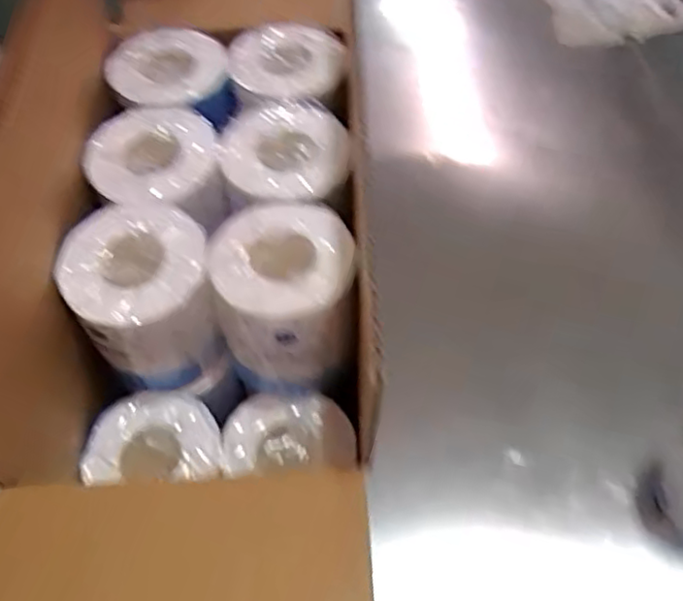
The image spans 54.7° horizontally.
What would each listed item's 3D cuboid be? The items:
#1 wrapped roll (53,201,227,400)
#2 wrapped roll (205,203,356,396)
[{"bbox_3d":[-0.134,0.005,0.478,0.091,0.126,0.089,-2,56,3],"label":"wrapped roll"},{"bbox_3d":[-0.037,0.000,0.468,0.091,0.099,0.096,-2,56,3],"label":"wrapped roll"}]

